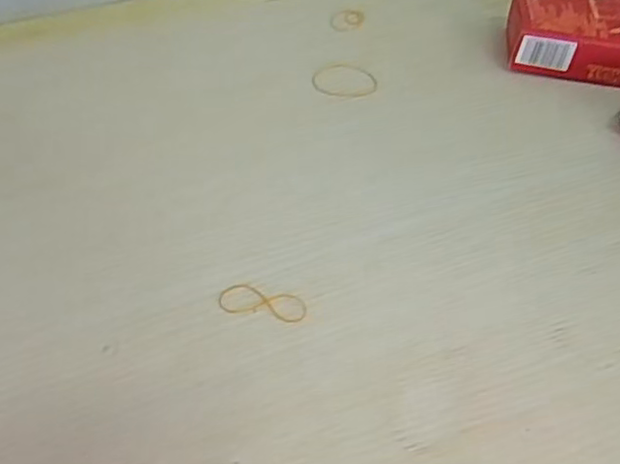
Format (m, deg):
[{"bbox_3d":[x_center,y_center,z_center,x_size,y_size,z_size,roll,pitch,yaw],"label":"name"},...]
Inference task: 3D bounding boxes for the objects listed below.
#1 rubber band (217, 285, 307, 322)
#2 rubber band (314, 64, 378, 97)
[{"bbox_3d":[-0.031,0.046,0.412,0.058,0.004,0.022,10,53,6],"label":"rubber band"},{"bbox_3d":[0.030,-0.132,0.552,0.056,0.004,0.044,0,52,-2],"label":"rubber band"}]

